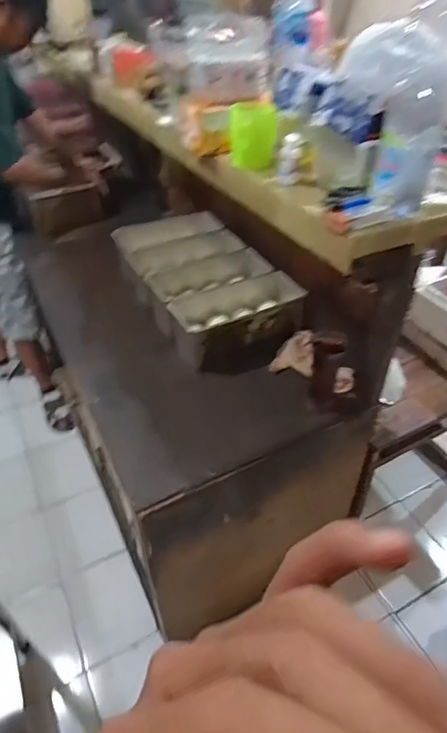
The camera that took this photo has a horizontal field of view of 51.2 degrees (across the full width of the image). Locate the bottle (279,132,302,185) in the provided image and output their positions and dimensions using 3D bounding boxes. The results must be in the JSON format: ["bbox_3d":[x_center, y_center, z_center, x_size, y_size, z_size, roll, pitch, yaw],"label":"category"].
[{"bbox_3d":[0.121,-0.376,0.847,0.041,0.075,0.041,4,42,4],"label":"bottle"}]

